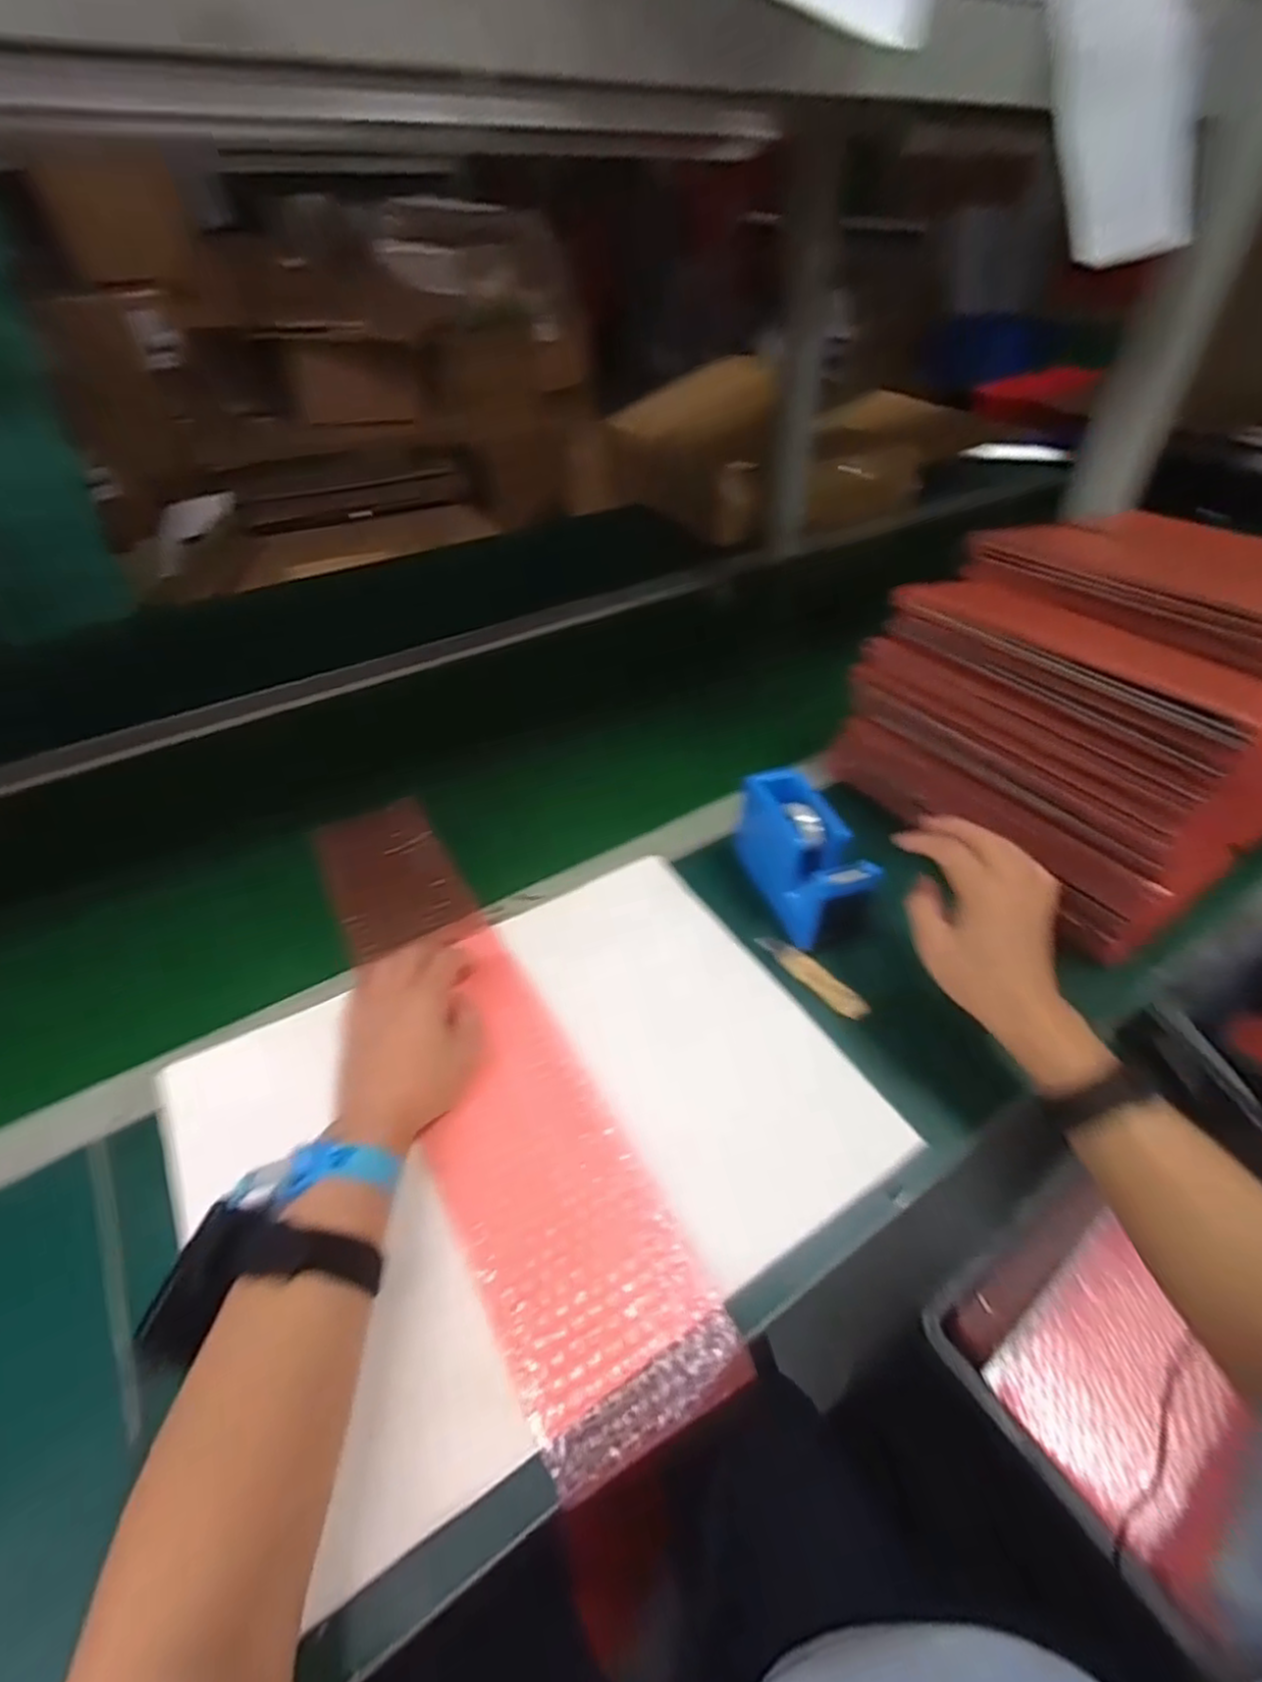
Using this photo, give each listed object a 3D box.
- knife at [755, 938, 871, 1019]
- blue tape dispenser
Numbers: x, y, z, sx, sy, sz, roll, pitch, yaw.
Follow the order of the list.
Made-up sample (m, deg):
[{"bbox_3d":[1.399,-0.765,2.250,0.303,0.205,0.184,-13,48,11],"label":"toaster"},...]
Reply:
[{"bbox_3d":[0.131,0.097,0.516,0.021,0.006,0.092,-29,49,-25],"label":"knife"},{"bbox_3d":[0.130,0.015,0.548,0.053,0.078,0.132,-13,44,-11],"label":"blue tape dispenser"}]

